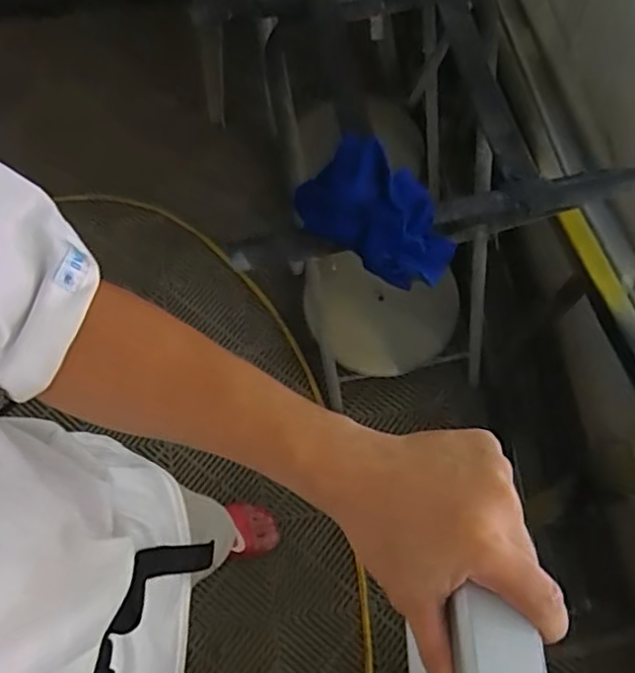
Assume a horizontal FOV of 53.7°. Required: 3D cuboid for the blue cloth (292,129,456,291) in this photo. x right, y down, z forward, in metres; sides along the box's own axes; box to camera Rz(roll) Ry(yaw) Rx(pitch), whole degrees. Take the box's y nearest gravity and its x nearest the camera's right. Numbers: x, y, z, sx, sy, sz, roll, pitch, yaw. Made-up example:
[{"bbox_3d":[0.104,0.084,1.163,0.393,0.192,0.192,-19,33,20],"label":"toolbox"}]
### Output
[{"bbox_3d":[0.064,-0.140,0.679,0.199,0.091,0.115,25,73,11],"label":"blue cloth"}]

